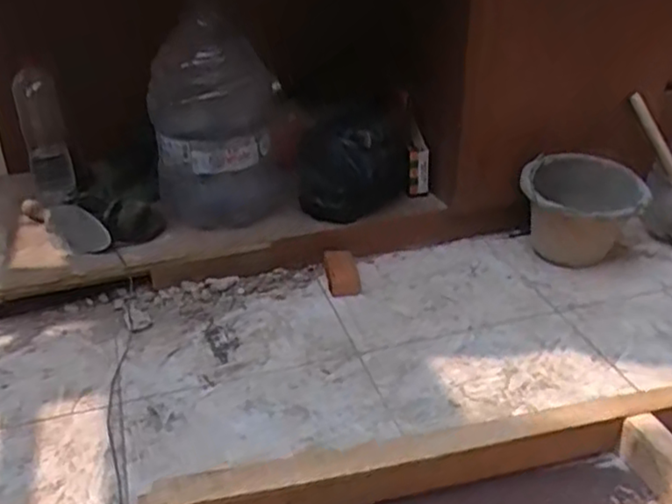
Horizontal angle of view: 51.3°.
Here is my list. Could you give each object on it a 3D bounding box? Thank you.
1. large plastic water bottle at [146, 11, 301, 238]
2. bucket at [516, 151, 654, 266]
[{"bbox_3d":[-0.237,-0.251,1.448,0.271,0.408,0.261,-6,31,-9],"label":"large plastic water bottle"},{"bbox_3d":[0.506,-0.076,1.451,0.235,0.190,0.235,-1,31,0],"label":"bucket"}]

